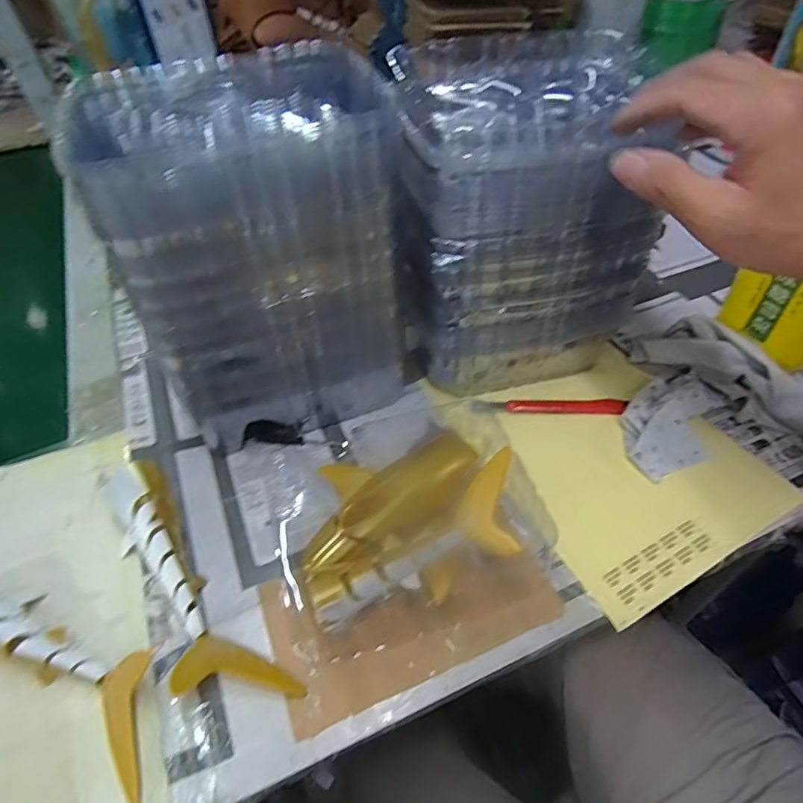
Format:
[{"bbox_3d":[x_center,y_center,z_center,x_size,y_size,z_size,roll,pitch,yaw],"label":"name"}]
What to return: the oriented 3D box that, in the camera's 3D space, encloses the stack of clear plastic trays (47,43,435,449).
[{"bbox_3d":[-0.112,-0.118,0.445,0.211,0.279,0.166,-21,52,-14],"label":"stack of clear plastic trays"}]

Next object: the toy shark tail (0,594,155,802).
[{"bbox_3d":[-0.241,0.174,0.355,0.211,0.049,0.064,22,54,19],"label":"toy shark tail"}]

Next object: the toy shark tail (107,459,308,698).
[{"bbox_3d":[-0.160,0.136,0.389,0.063,0.045,0.216,-33,56,-23],"label":"toy shark tail"}]

